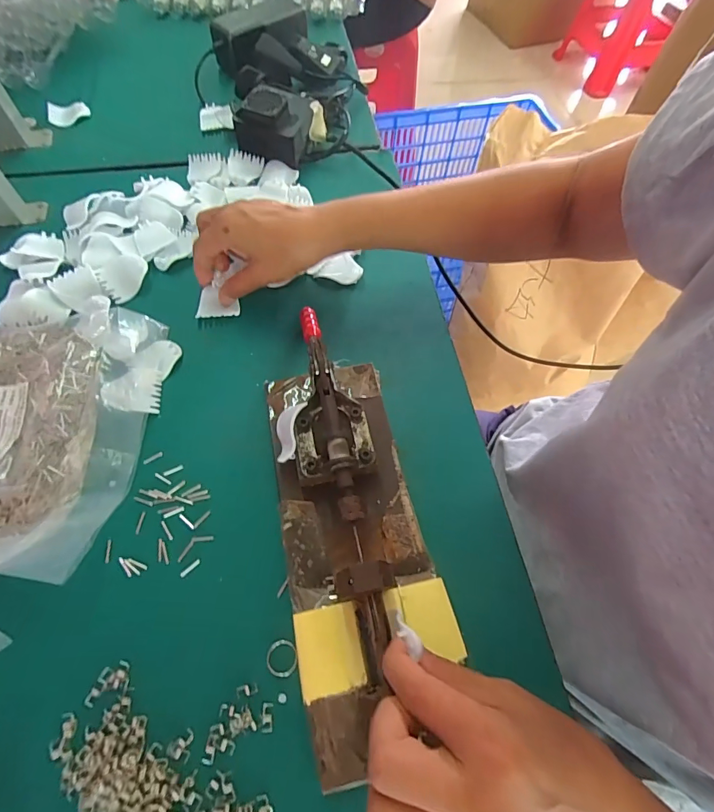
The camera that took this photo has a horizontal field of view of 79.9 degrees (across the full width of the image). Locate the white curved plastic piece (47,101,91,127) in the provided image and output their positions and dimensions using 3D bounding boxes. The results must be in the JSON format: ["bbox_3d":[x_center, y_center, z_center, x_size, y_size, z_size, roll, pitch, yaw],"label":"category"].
[{"bbox_3d":[-0.367,-0.373,0.545,0.050,0.009,0.038,-11,64,-8],"label":"white curved plastic piece"}]

